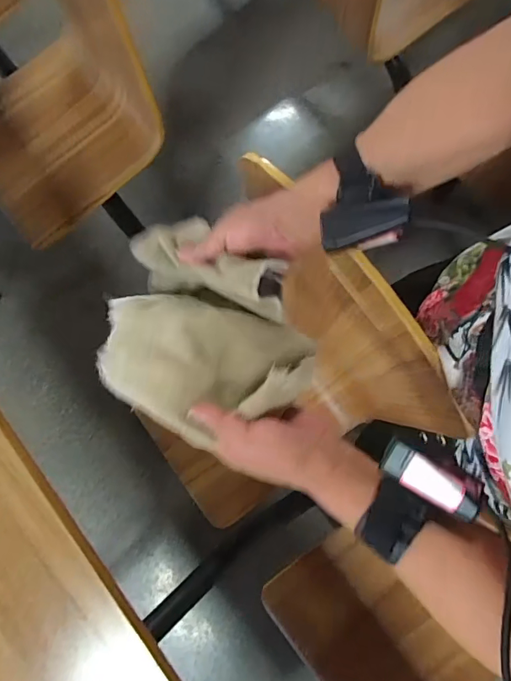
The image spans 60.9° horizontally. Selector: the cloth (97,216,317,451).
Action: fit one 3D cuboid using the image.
[{"bbox_3d":[-0.048,-0.011,0.402,0.202,0.076,0.178,27,80,5],"label":"cloth"}]

